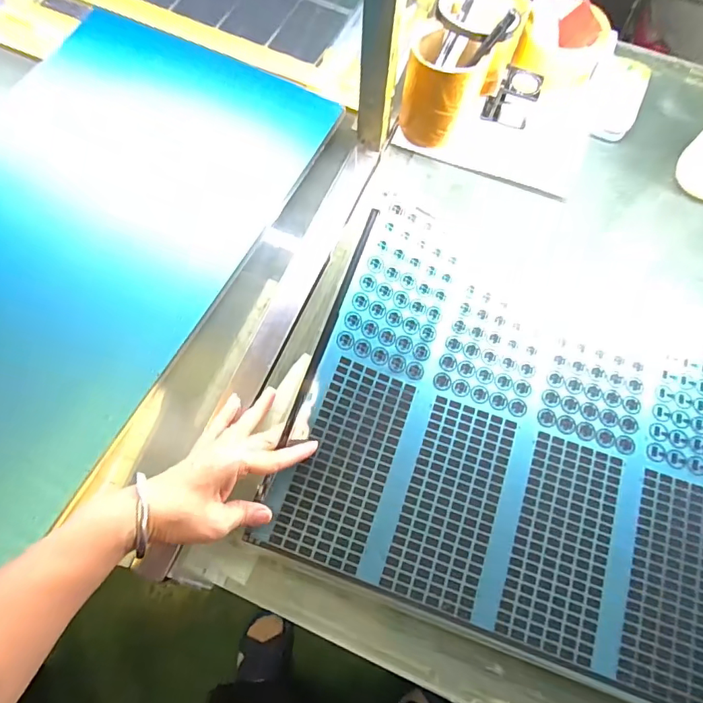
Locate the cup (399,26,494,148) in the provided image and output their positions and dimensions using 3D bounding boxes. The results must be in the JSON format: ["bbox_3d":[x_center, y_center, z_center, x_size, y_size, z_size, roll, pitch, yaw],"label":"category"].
[{"bbox_3d":[0.096,-0.281,0.520,0.076,0.097,0.076,1,71,-1],"label":"cup"}]

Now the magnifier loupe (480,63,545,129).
[{"bbox_3d":[0.185,-0.295,0.552,0.053,0.048,0.039,20,71,5],"label":"magnifier loupe"}]

